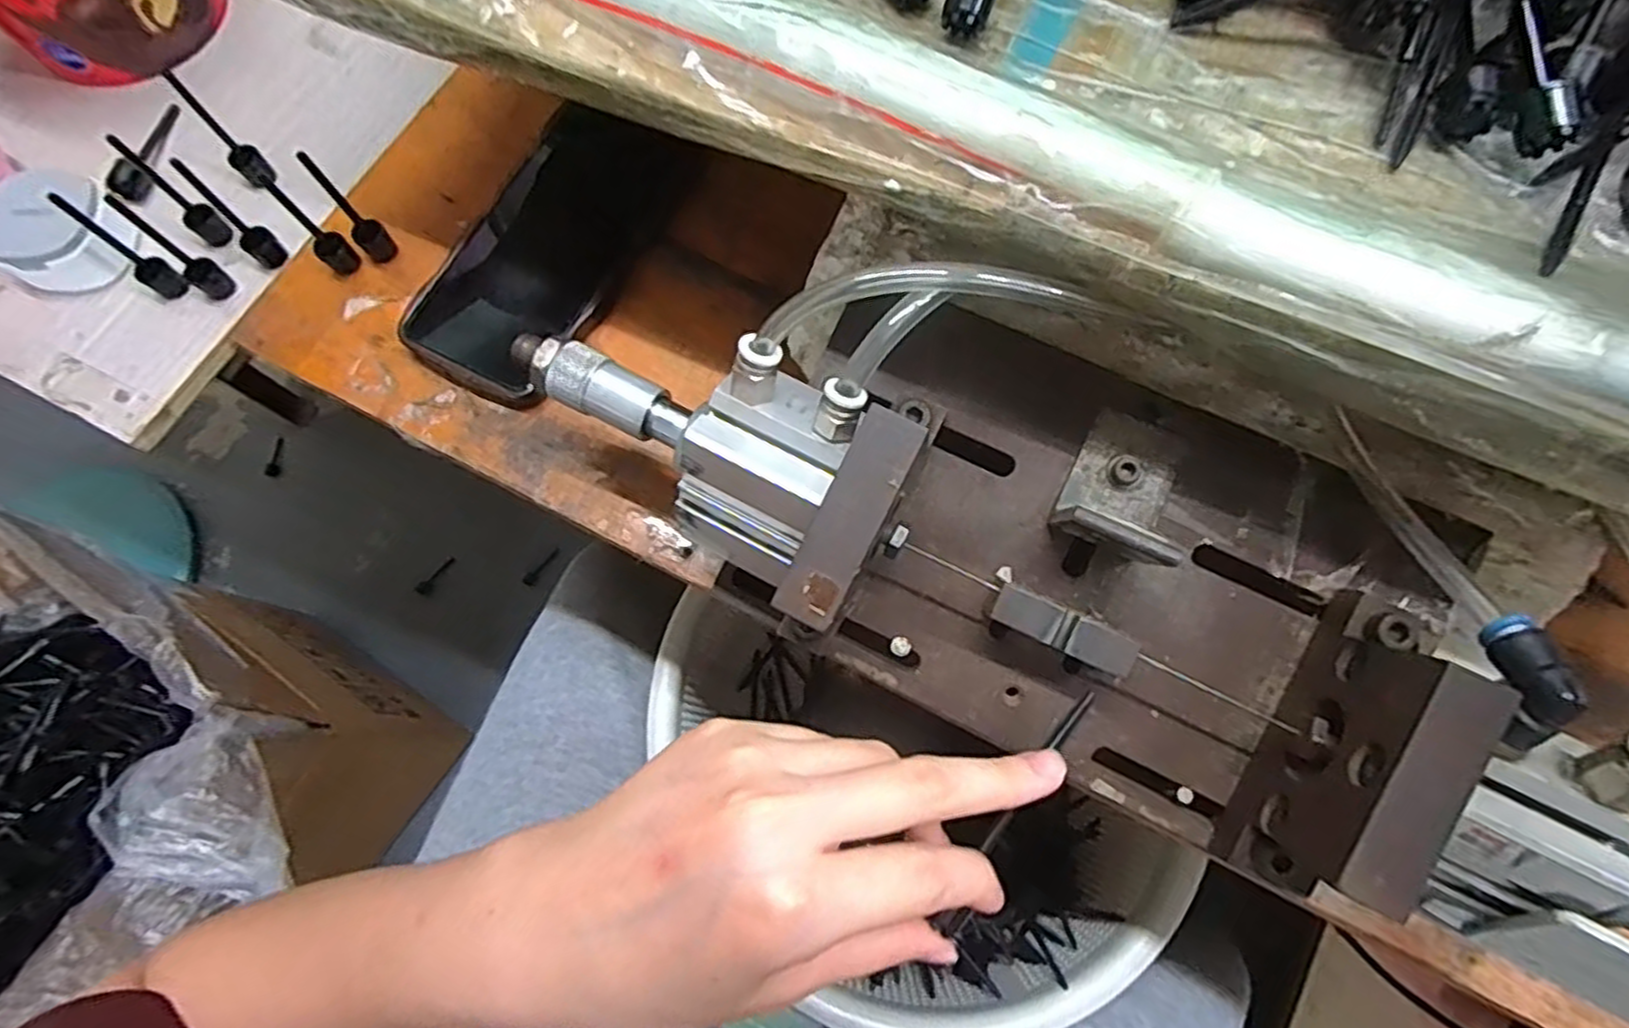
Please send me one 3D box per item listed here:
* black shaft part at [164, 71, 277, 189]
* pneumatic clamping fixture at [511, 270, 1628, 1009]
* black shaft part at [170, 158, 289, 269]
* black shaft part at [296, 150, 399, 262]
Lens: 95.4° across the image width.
[{"bbox_3d":[-0.295,-0.188,0.371,0.015,0.073,0.016,42,77,12],"label":"black shaft part"},{"bbox_3d":[0.102,0.016,0.261,0.439,0.090,0.140,25,74,8],"label":"pneumatic clamping fixture"},{"bbox_3d":[-0.276,-0.141,0.351,0.015,0.056,0.015,32,75,9],"label":"black shaft part"},{"bbox_3d":[-0.219,-0.143,0.347,0.015,0.065,0.013,-38,76,-11],"label":"black shaft part"}]

